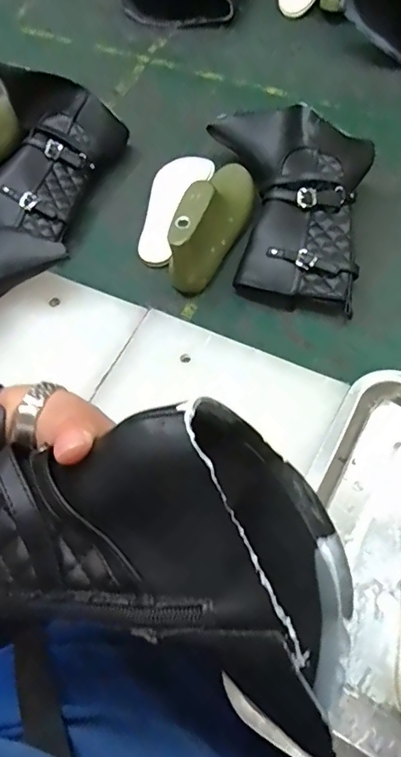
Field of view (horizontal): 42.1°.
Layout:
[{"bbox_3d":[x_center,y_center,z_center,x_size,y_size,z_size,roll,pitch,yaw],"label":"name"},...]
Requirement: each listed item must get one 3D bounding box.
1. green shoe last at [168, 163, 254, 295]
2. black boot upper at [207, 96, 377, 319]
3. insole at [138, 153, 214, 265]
[{"bbox_3d":[0.014,-0.171,0.569,0.047,0.090,0.186,21,66,13],"label":"green shoe last"},{"bbox_3d":[0.087,-0.194,0.577,0.184,0.087,0.220,9,64,8],"label":"black boot upper"},{"bbox_3d":[-0.036,-0.206,0.618,0.058,0.011,0.166,20,69,6],"label":"insole"}]

